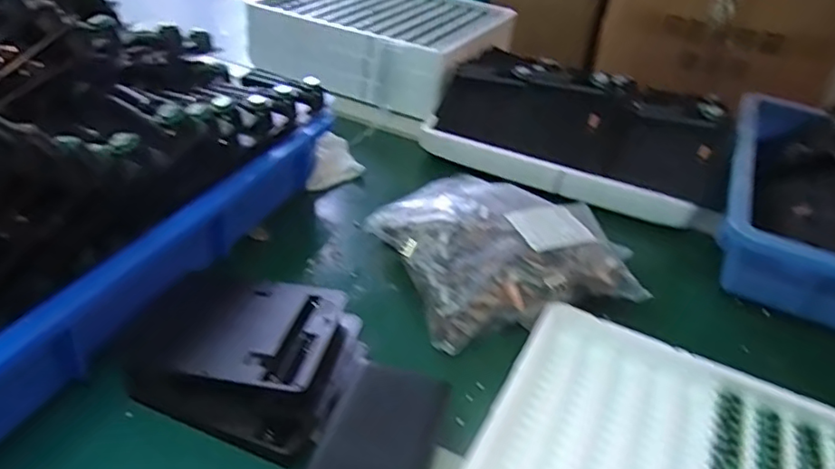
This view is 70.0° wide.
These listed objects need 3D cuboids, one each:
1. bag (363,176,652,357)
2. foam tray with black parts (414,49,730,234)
[{"bbox_3d":[0.083,0.001,0.557,0.217,0.055,0.193,-9,37,-20],"label":"bag"},{"bbox_3d":[0.189,-0.125,0.713,0.341,0.097,0.173,16,36,15],"label":"foam tray with black parts"}]

